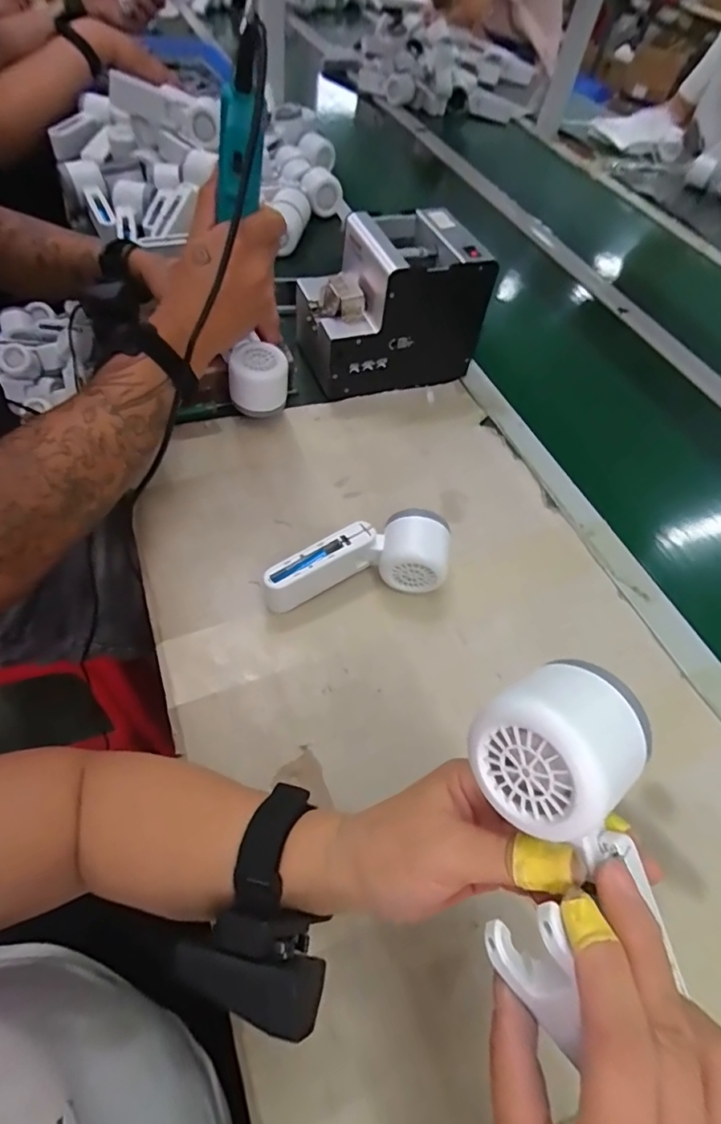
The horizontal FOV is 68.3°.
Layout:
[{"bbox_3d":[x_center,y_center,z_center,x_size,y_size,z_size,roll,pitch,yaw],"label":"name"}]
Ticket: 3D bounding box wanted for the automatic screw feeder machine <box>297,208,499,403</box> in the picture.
[{"bbox_3d":[0.032,-0.299,0.622,0.191,0.148,0.133,-10,56,-15],"label":"automatic screw feeder machine"}]

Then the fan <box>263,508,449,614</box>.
[{"bbox_3d":[-0.002,-0.001,0.460,0.157,0.055,0.055,-4,55,-13],"label":"fan"}]

